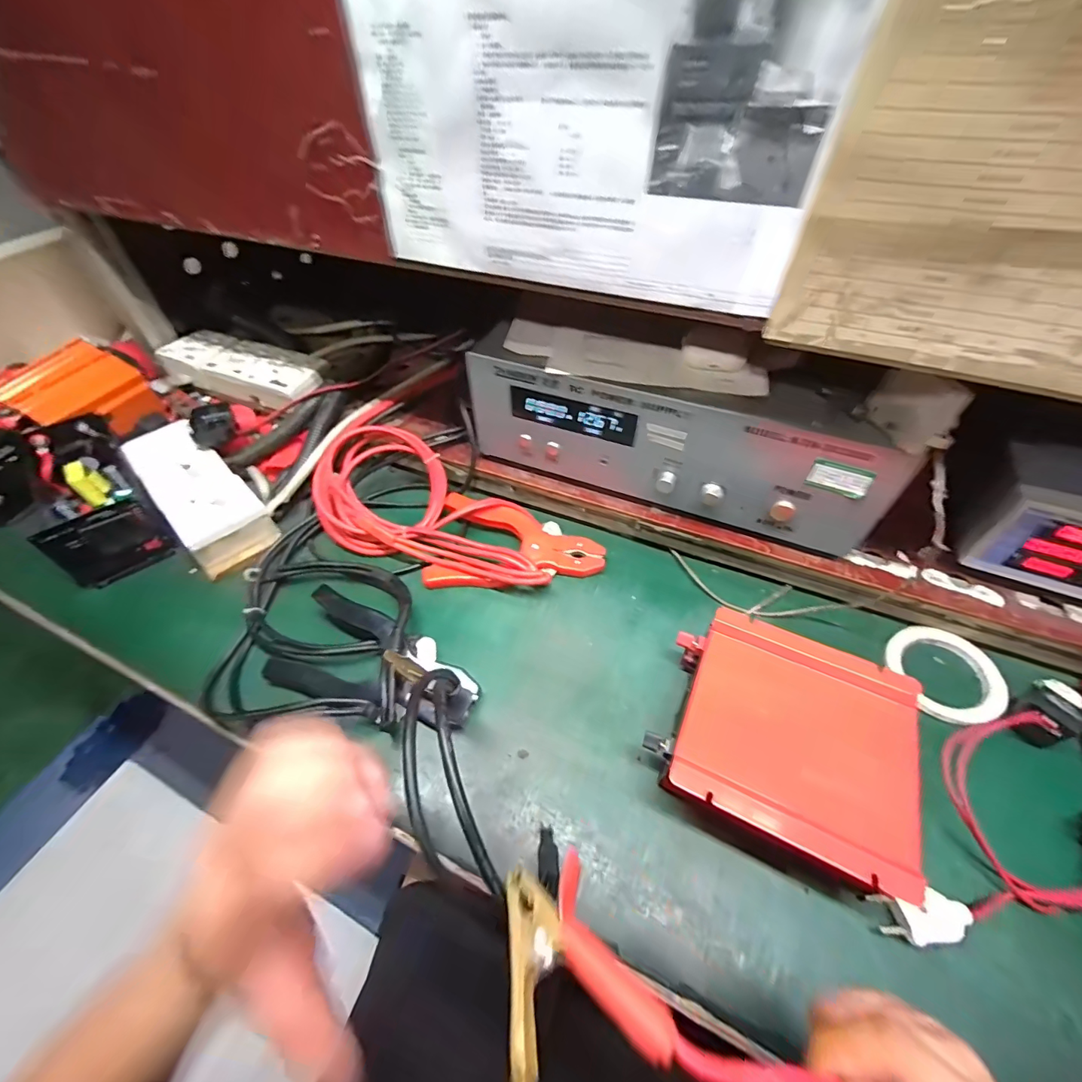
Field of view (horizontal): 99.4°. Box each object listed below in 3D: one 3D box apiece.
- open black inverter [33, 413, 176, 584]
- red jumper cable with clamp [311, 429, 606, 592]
[{"bbox_3d":[-0.574,-0.063,0.595,0.108,0.081,0.245,-33,57,-22],"label":"open black inverter"},{"bbox_3d":[-0.119,-0.031,0.555,0.384,0.079,0.146,21,55,18],"label":"red jumper cable with clamp"}]

